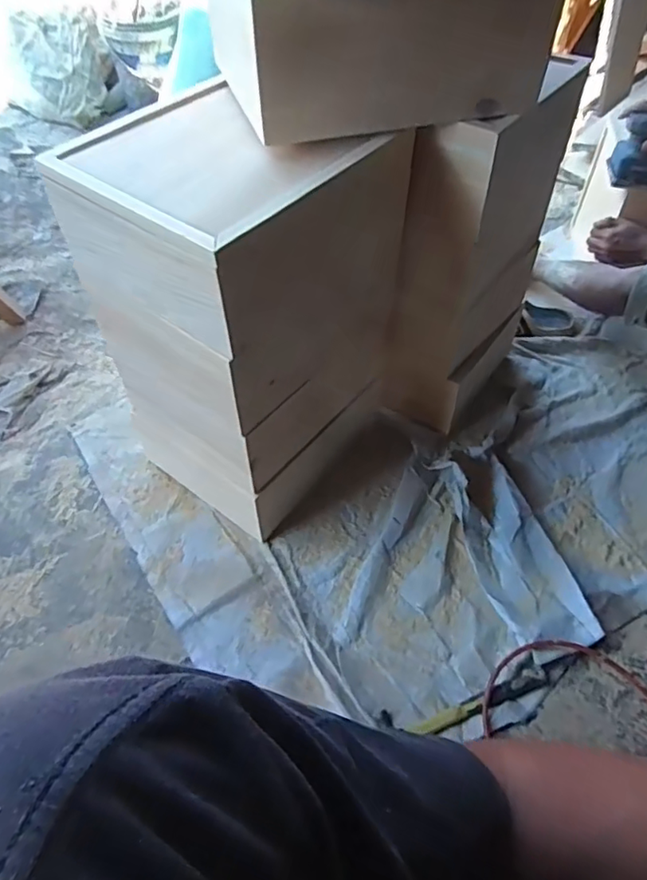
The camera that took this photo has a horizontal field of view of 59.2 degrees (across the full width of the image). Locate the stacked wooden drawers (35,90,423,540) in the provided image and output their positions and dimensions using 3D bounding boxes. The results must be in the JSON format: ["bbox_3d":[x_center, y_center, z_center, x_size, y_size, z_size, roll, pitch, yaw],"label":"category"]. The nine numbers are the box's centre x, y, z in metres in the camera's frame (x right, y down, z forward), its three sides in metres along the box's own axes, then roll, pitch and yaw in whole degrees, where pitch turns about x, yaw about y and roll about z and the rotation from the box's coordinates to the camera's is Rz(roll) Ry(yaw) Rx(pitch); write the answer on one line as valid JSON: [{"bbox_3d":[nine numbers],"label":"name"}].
[{"bbox_3d":[-0.107,-0.185,0.884,0.291,0.544,0.349,31,58,22],"label":"stacked wooden drawers"}]

